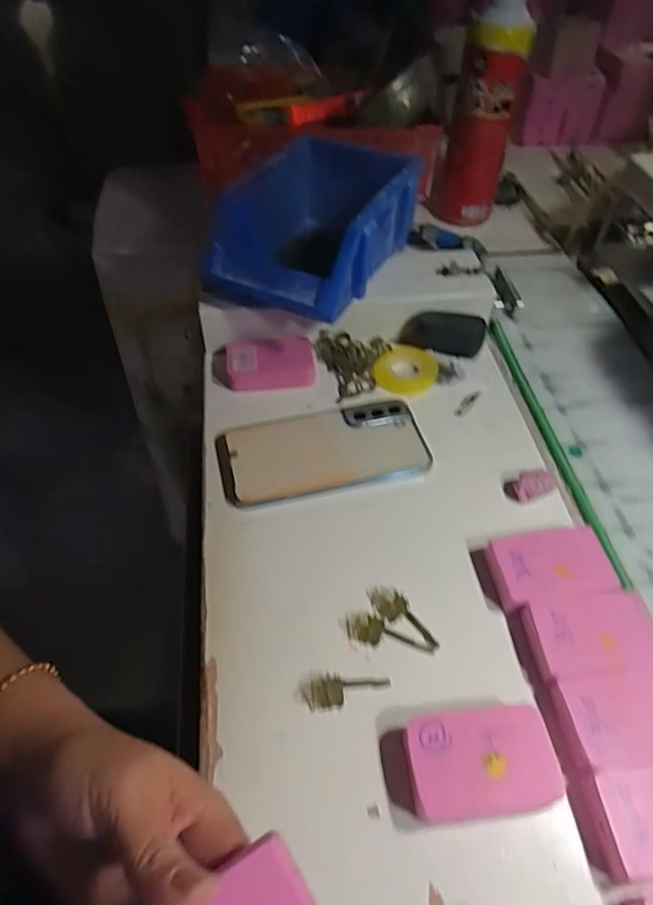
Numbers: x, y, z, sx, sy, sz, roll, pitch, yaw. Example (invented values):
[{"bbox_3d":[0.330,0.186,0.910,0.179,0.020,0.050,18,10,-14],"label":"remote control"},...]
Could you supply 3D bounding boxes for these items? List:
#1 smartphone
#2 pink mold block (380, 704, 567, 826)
[{"bbox_3d":[-0.003,-0.002,0.430,0.151,0.009,0.075,-10,52,-9],"label":"smartphone"},{"bbox_3d":[0.072,0.158,0.290,0.082,0.023,0.046,-5,51,-5],"label":"pink mold block"}]

